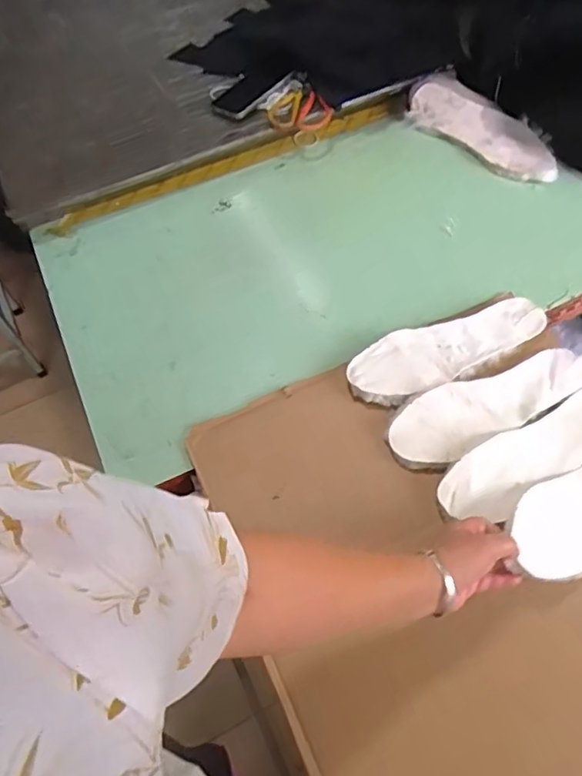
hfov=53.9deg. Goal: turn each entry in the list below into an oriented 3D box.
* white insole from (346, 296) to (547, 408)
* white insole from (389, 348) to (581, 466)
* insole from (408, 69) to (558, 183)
[{"bbox_3d":[0.205,-0.051,0.738,0.270,0.010,0.087,-20,62,-7],"label":"white insole"},{"bbox_3d":[0.245,0.014,0.694,0.266,0.016,0.087,-25,60,-12],"label":"white insole"},{"bbox_3d":[0.315,-0.430,0.957,0.100,0.020,0.276,-44,71,11],"label":"insole"}]

